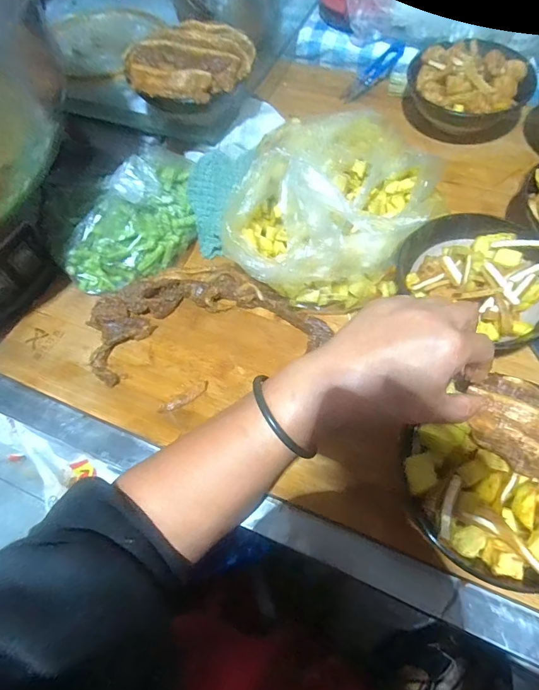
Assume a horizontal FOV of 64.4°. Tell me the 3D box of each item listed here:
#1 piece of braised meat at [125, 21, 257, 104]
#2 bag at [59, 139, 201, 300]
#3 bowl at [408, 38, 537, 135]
[{"bbox_3d":[-0.075,-0.283,0.422,0.103,0.026,0.108,-1,61,2],"label":"piece of braised meat"},{"bbox_3d":[-0.121,-0.128,0.417,0.081,0.062,0.173,23,65,15],"label":"bag"},{"bbox_3d":[0.229,-0.301,0.495,0.122,0.051,0.121,-1,61,2],"label":"bowl"}]

